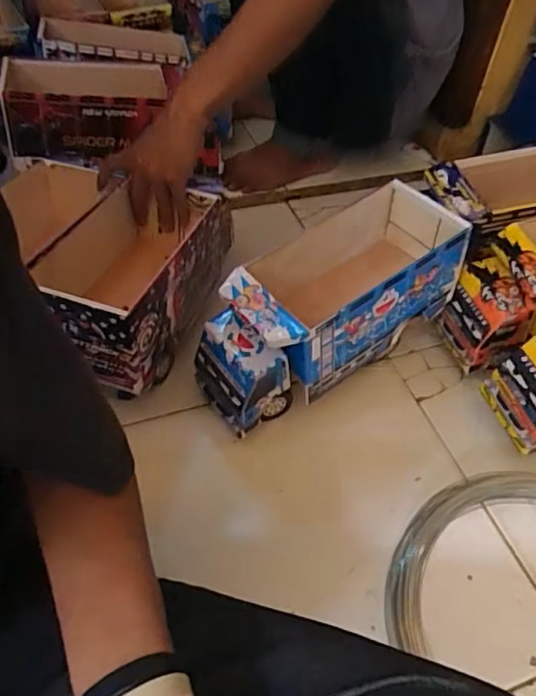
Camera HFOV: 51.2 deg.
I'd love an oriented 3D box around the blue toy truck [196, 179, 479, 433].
[{"bbox_3d":[0.070,-0.043,0.694,0.325,0.200,0.140,-27,55,-25],"label":"blue toy truck"}]

